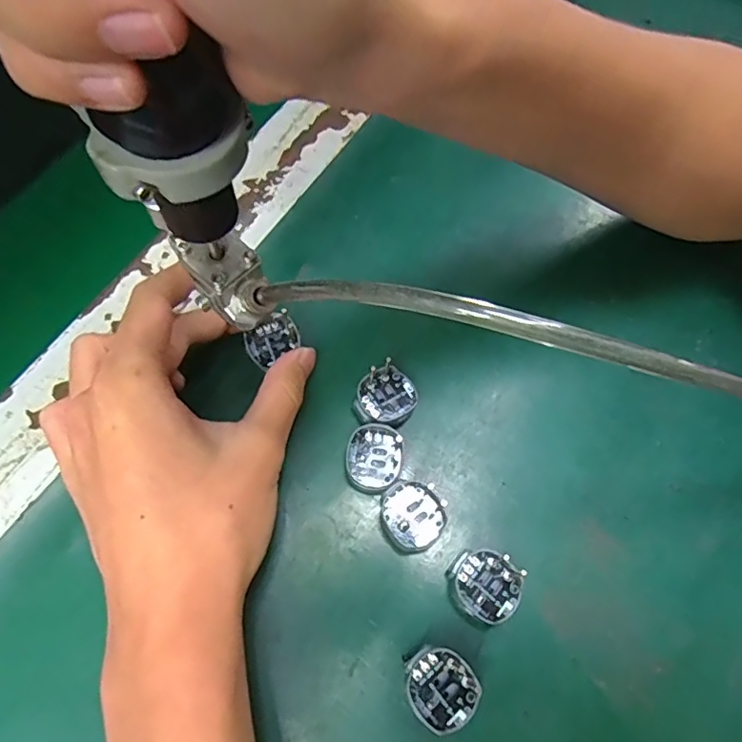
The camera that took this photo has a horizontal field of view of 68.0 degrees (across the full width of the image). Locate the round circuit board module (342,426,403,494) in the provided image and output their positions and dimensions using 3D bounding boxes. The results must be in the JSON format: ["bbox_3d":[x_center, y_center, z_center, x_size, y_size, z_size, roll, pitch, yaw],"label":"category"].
[{"bbox_3d":[0.001,0.039,0.242,0.024,0.010,0.028,15,66,4],"label":"round circuit board module"}]

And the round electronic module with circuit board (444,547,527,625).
[{"bbox_3d":[0.046,0.086,0.224,0.029,0.009,0.026,23,67,8],"label":"round electronic module with circuit board"}]

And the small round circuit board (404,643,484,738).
[{"bbox_3d":[0.026,0.119,0.208,0.028,0.010,0.026,1,66,-2],"label":"small round circuit board"}]

